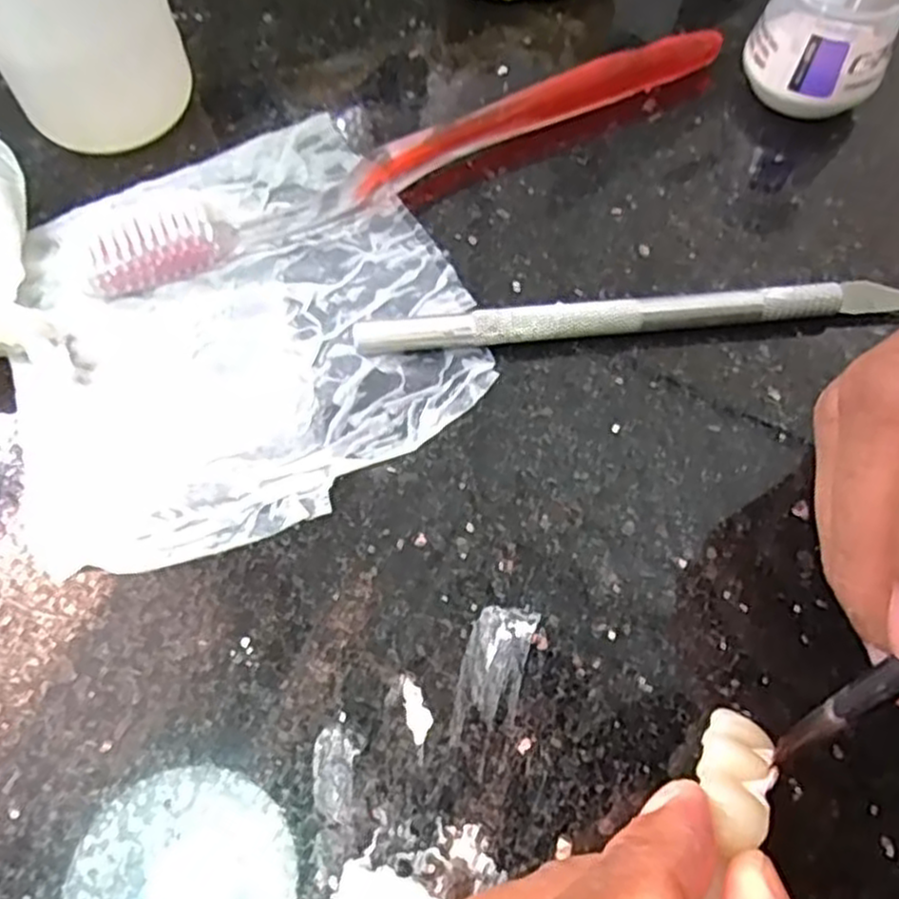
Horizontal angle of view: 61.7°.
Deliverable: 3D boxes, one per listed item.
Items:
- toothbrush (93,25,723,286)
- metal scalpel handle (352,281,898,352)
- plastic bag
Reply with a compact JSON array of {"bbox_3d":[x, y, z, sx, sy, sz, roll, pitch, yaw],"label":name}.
[{"bbox_3d":[-0.006,-0.081,0.204,0.182,0.012,0.013,-25,66,-12],"label":"toothbrush"},{"bbox_3d":[0.044,-0.031,0.181,0.131,0.009,0.008,-5,64,-3],"label":"metal scalpel handle"},{"bbox_3d":[-0.053,-0.035,0.182,0.106,0.012,0.112,-19,65,-9],"label":"plastic bag"}]

